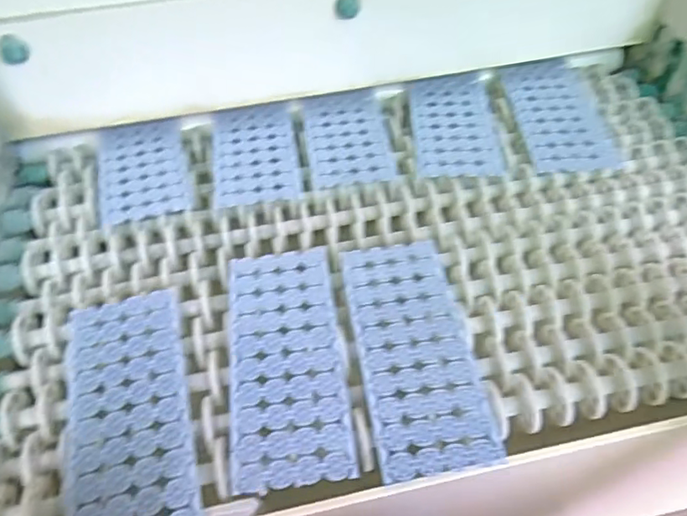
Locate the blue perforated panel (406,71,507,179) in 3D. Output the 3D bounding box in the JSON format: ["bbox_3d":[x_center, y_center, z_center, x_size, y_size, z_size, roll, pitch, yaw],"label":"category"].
[{"bbox_3d":[0.113,-0.143,0.591,0.085,0.004,0.172,-1,49,2],"label":"blue perforated panel"}]

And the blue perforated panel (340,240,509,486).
[{"bbox_3d":[0.052,0.061,0.418,0.081,0.004,0.189,-8,49,-4],"label":"blue perforated panel"}]

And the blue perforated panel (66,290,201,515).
[{"bbox_3d":[-0.146,0.103,0.392,0.079,0.007,0.187,-13,51,-9],"label":"blue perforated panel"}]

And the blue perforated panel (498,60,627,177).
[{"bbox_3d":[0.224,-0.153,0.599,0.090,0.012,0.183,-2,49,1],"label":"blue perforated panel"}]

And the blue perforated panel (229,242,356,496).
[{"bbox_3d":[-0.042,0.068,0.416,0.079,0.004,0.188,-7,49,-3],"label":"blue perforated panel"}]

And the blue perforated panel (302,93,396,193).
[{"bbox_3d":[0.004,-0.125,0.580,0.083,0.004,0.140,-7,49,-3],"label":"blue perforated panel"}]

